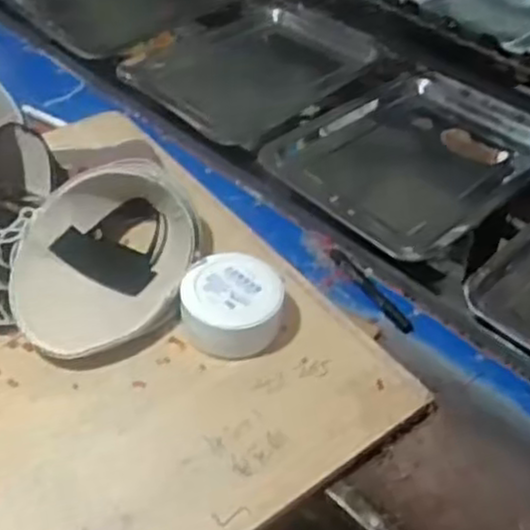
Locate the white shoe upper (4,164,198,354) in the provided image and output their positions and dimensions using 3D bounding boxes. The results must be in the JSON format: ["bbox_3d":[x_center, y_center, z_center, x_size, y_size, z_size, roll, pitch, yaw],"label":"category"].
[{"bbox_3d":[-0.158,-0.008,0.789,0.161,0.092,0.238,15,45,11],"label":"white shoe upper"}]

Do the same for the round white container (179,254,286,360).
[{"bbox_3d":[-0.033,0.041,0.769,0.103,0.059,0.092,1,44,-3],"label":"round white container"}]

